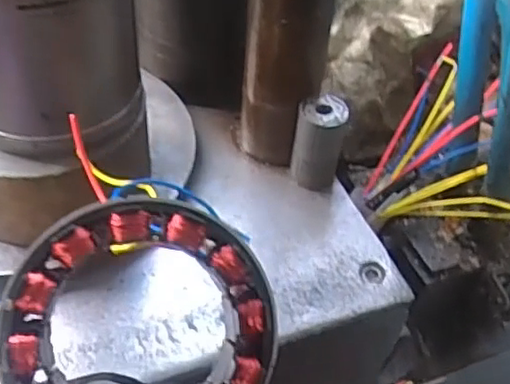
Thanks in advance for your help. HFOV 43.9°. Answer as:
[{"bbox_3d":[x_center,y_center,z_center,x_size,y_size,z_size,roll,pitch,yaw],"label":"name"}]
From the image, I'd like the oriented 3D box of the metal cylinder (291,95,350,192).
[{"bbox_3d":[0.051,-0.037,0.516,0.037,0.074,0.037,11,46,4],"label":"metal cylinder"}]

